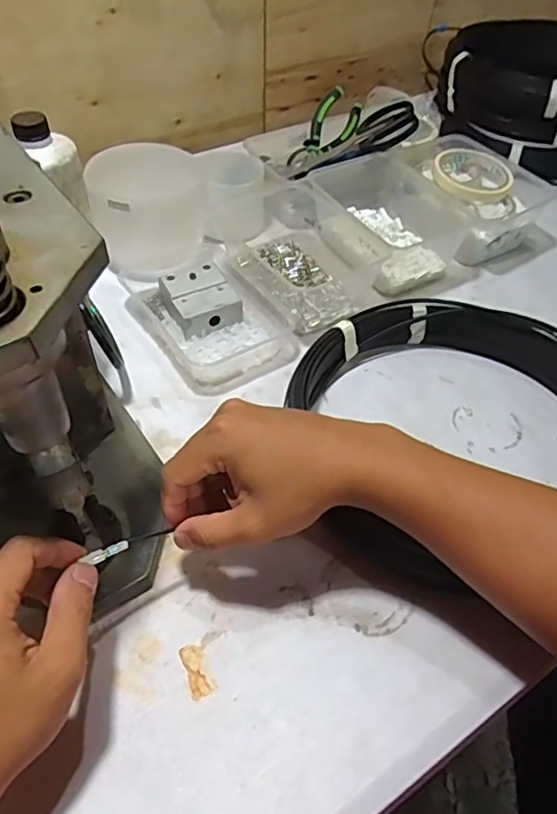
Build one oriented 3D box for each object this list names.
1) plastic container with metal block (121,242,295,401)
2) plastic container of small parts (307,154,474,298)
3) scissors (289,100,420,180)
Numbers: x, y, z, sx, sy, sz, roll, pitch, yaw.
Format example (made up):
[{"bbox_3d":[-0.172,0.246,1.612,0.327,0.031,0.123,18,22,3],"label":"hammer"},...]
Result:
[{"bbox_3d":[-0.069,-0.097,0.590,0.120,0.038,0.178,-27,54,-23],"label":"plastic container with metal block"},{"bbox_3d":[0.119,-0.217,0.672,0.139,0.068,0.177,-22,52,-20],"label":"plastic container of small parts"},{"bbox_3d":[0.089,-0.321,0.714,0.161,0.012,0.061,-19,62,26],"label":"scissors"}]

